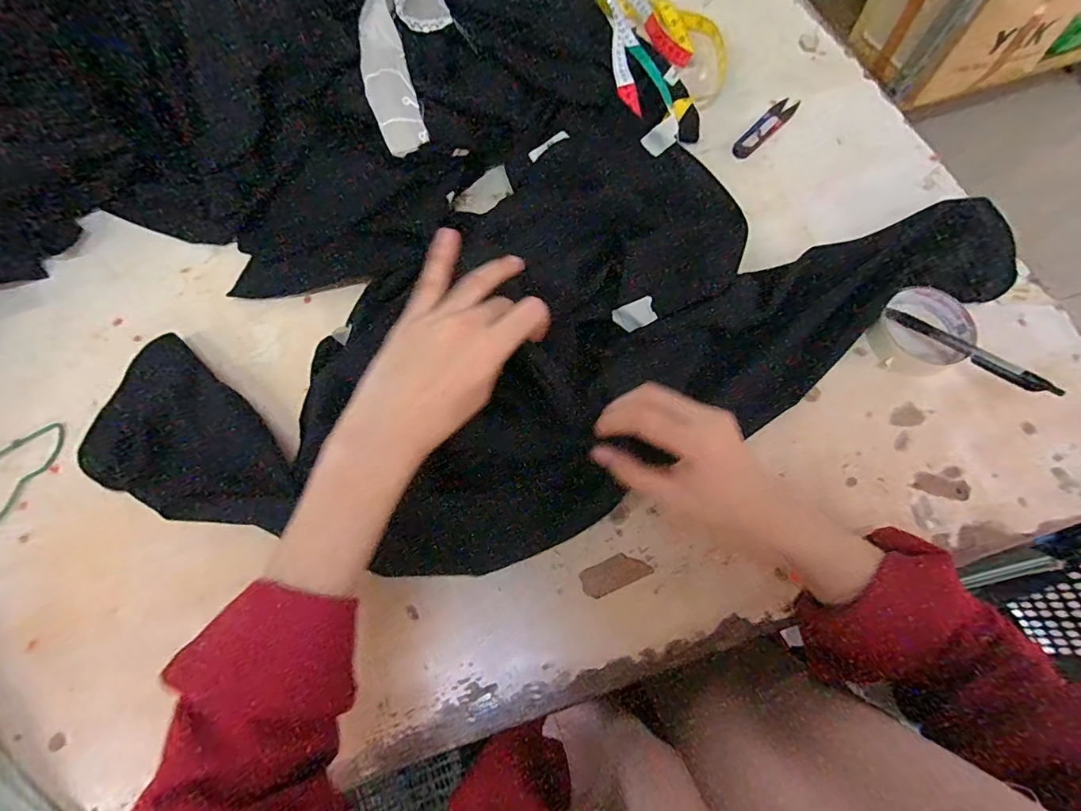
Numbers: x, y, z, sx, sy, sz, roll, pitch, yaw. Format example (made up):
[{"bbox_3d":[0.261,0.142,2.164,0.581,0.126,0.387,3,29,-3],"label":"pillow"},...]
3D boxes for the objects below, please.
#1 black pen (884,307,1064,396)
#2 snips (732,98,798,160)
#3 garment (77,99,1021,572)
[{"bbox_3d":[0.374,-0.050,0.417,0.012,0.015,0.137,-34,53,-11],"label":"black pen"},{"bbox_3d":[0.258,-0.320,0.541,0.023,0.005,0.114,42,76,15],"label":"snips"},{"bbox_3d":[0.022,-0.085,0.440,0.797,0.046,0.352,-21,71,-7],"label":"garment"}]

